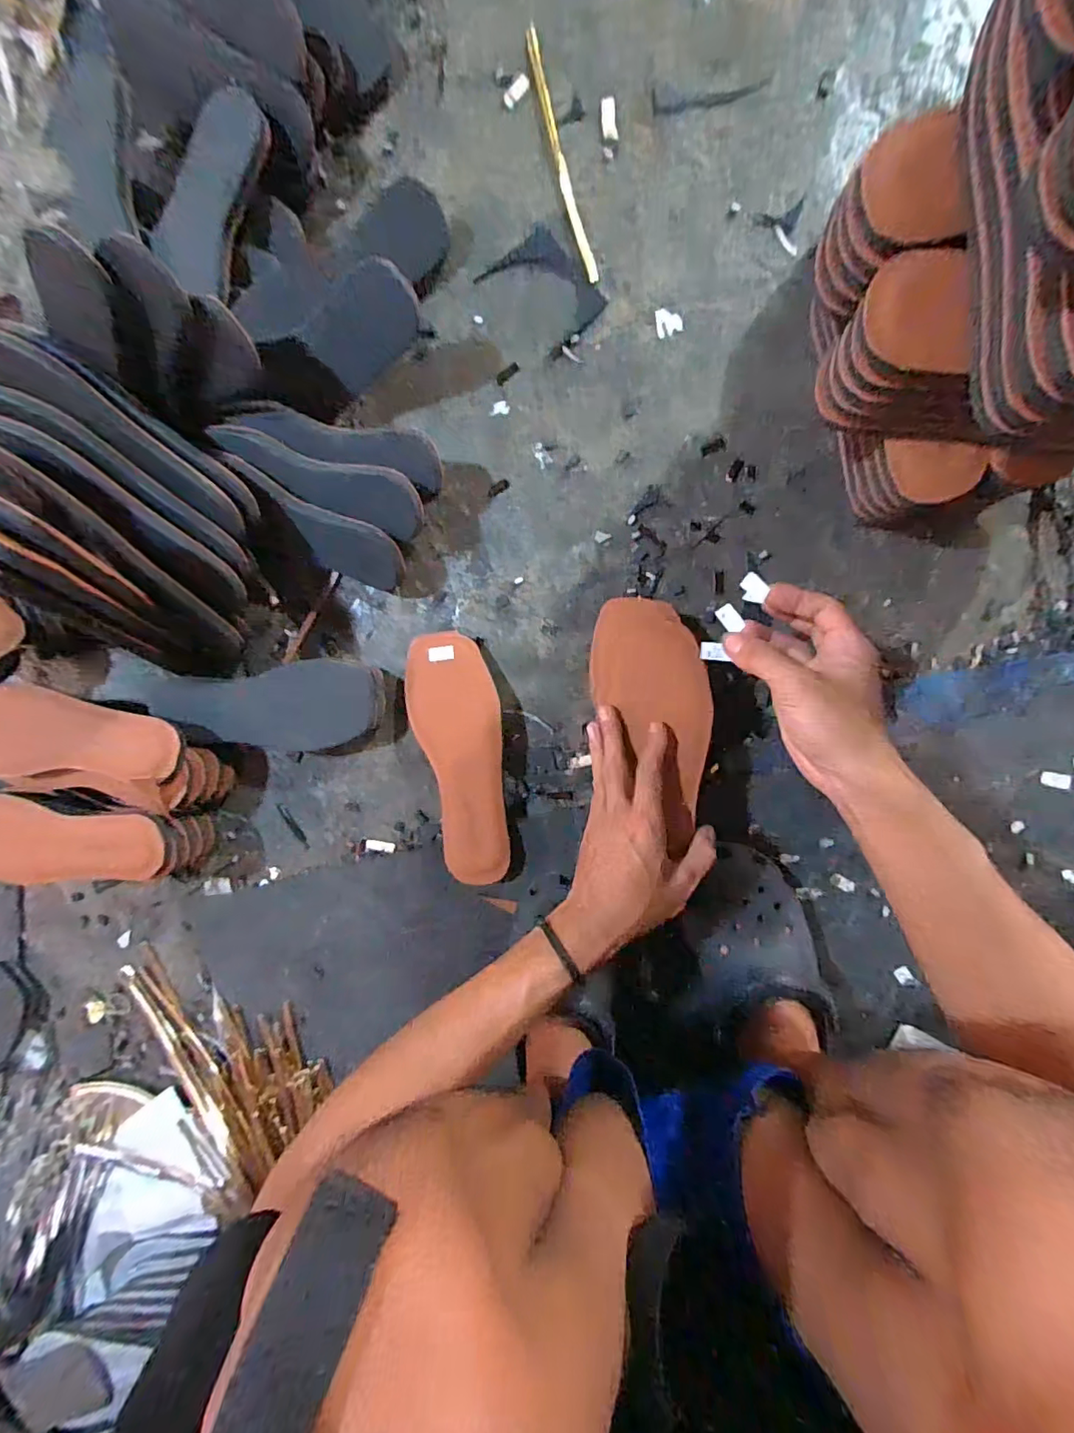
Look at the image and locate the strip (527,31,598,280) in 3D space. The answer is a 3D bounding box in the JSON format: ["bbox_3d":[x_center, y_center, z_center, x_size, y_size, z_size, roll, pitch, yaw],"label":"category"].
[{"bbox_3d":[0.022,-0.498,0.468,0.013,0.004,0.215,-15,94,8],"label":"strip"}]

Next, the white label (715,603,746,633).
[{"bbox_3d":[0.141,-0.071,0.381,0.013,0.004,0.024,-36,62,18],"label":"white label"}]

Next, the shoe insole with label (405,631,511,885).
[{"bbox_3d":[-0.076,0.039,0.512,0.086,0.010,0.239,-7,89,4],"label":"shoe insole with label"}]

